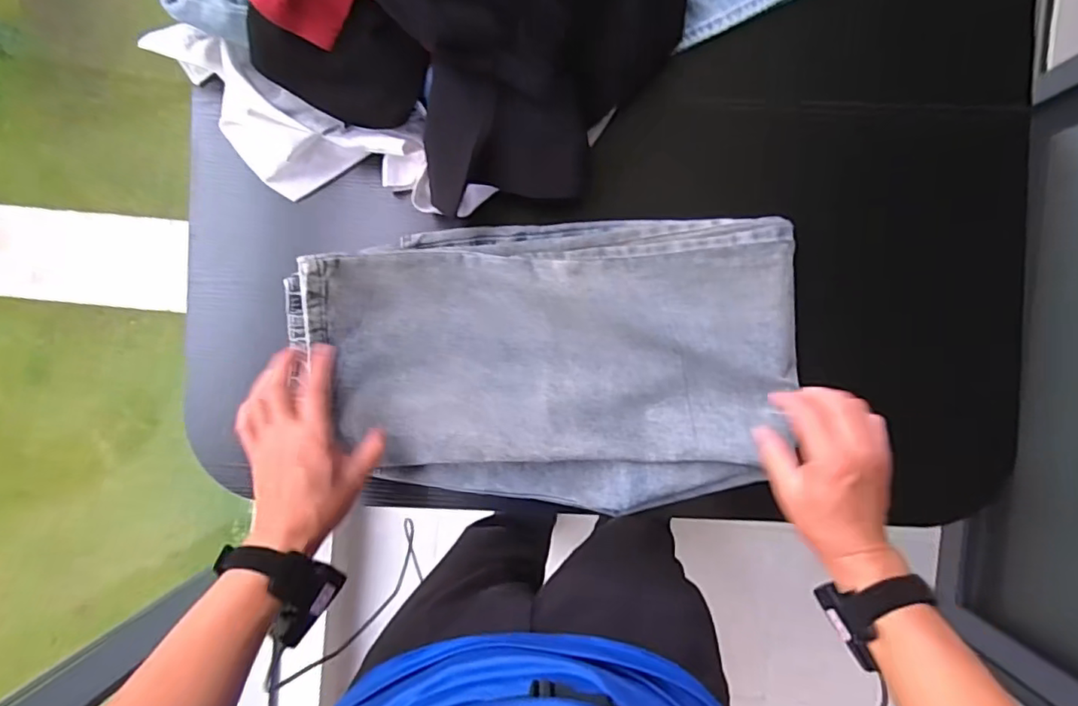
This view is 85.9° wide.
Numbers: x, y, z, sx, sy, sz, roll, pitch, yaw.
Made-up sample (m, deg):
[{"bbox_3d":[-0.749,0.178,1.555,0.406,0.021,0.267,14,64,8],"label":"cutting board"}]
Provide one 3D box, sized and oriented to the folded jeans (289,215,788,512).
[{"bbox_3d":[0.009,0.010,0.588,0.498,0.060,0.289,-2,91,2],"label":"folded jeans"}]

